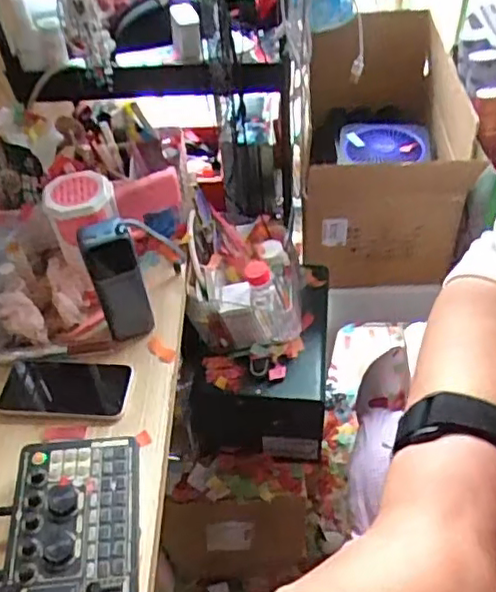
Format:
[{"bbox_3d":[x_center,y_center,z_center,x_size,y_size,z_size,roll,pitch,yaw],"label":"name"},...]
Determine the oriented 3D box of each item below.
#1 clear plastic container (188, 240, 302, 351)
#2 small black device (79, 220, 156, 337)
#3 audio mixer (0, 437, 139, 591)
[{"bbox_3d":[0.000,0.000,0.898,0.152,0.119,0.118,-5,48,1],"label":"clear plastic container"},{"bbox_3d":[-0.147,-0.013,0.713,0.054,0.164,0.031,-16,49,-9],"label":"small black device"},{"bbox_3d":[-0.160,0.223,0.588,0.115,0.037,0.189,-9,48,-3],"label":"audio mixer"}]

